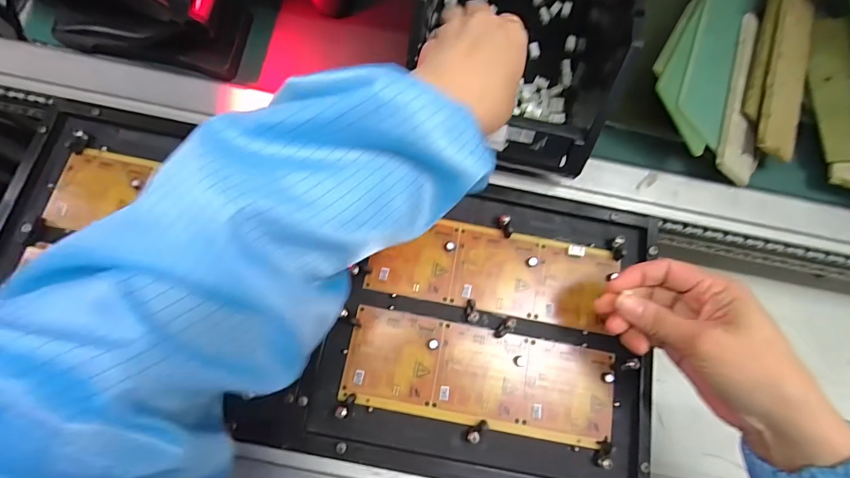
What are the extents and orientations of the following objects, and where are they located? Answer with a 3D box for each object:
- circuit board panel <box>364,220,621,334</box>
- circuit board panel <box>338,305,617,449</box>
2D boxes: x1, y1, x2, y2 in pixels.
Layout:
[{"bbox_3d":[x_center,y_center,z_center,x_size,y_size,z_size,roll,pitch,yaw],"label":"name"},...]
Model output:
[{"bbox_3d":[0.058,0.026,0.344,0.198,0.007,0.069,11,75,0],"label":"circuit board panel"},{"bbox_3d":[0.045,0.108,0.323,0.210,0.005,0.071,11,75,0],"label":"circuit board panel"}]

